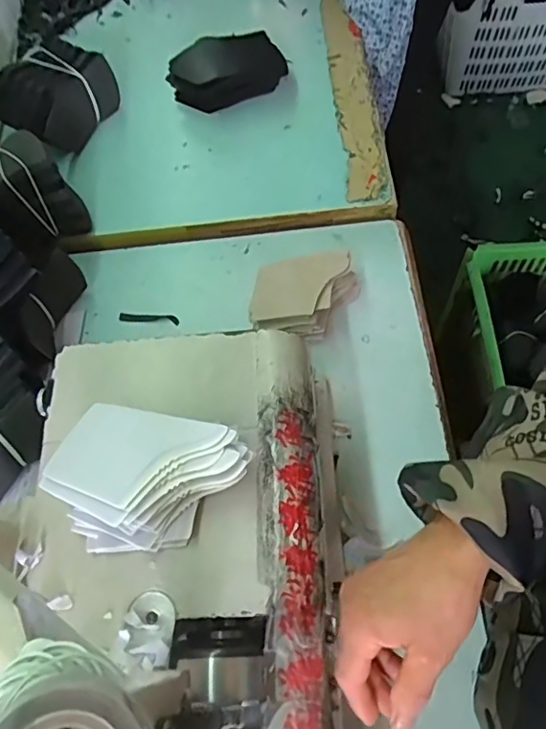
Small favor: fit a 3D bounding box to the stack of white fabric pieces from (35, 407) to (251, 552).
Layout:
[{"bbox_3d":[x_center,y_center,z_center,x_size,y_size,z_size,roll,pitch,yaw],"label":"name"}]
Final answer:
[{"bbox_3d":[-0.089,0.084,0.395,0.132,0.038,0.093,8,65,8],"label":"stack of white fabric pieces"}]

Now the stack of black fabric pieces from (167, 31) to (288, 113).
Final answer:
[{"bbox_3d":[-0.066,-0.421,0.784,0.159,0.060,0.068,-17,64,-4],"label":"stack of black fabric pieces"}]

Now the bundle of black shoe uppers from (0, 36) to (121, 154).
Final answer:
[{"bbox_3d":[-0.309,-0.372,0.768,0.114,0.077,0.148,26,69,15],"label":"bundle of black shoe uppers"}]

